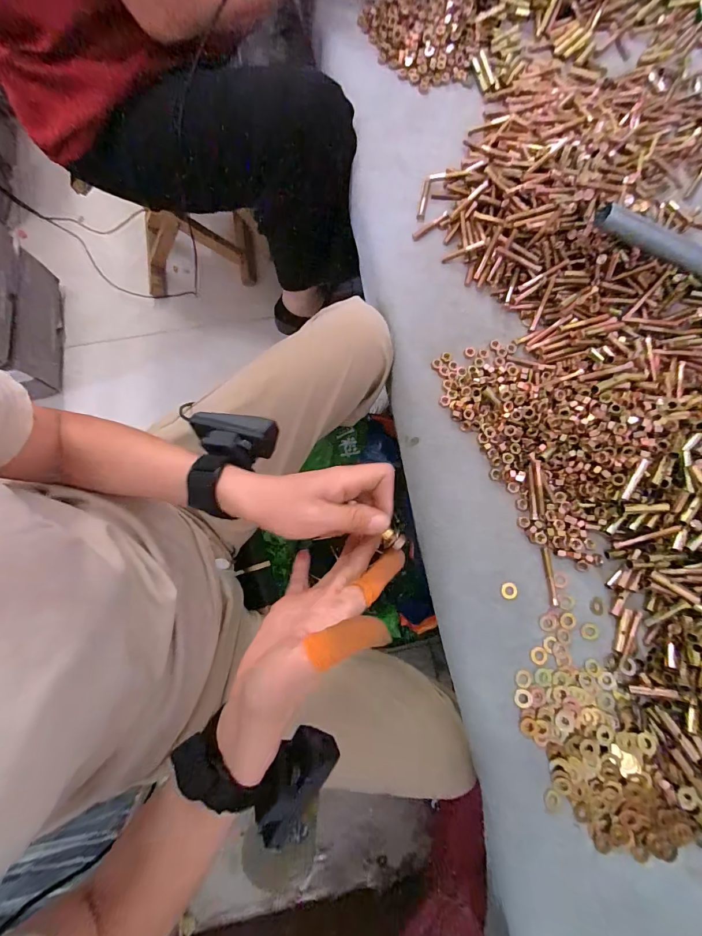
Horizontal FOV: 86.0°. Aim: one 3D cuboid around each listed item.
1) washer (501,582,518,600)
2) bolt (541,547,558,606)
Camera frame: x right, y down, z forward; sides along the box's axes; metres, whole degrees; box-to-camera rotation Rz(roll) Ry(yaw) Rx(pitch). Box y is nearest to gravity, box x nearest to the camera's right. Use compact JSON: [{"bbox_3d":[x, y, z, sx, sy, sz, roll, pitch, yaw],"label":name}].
[{"bbox_3d":[0.162,0.126,0.384,0.016,0.004,0.016,3,79,-1],"label":"washer"},{"bbox_3d":[0.203,0.111,0.383,0.007,0.006,0.056,-3,79,-2],"label":"bolt"}]

